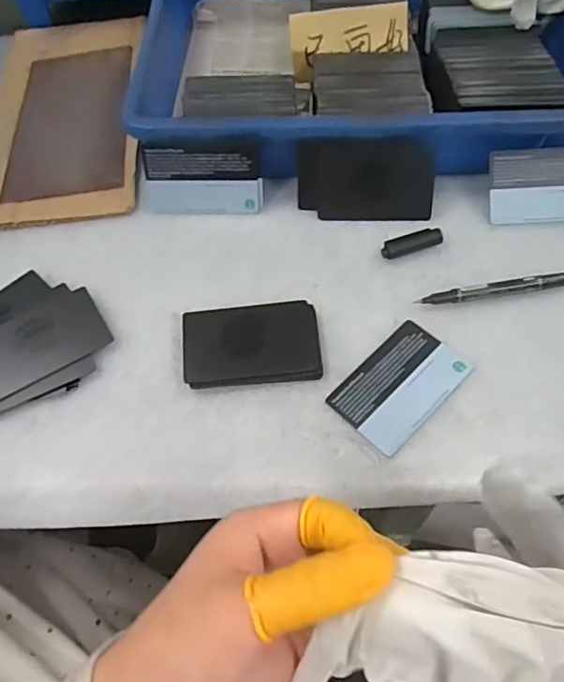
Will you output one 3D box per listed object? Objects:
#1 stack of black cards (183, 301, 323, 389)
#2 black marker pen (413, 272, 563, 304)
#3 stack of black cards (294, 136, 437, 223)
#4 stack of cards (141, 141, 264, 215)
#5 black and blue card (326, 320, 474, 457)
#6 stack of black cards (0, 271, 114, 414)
[{"bbox_3d":[-0.020,0.002,0.361,0.088,0.009,0.056,-6,61,-1],"label":"stack of black cards"},{"bbox_3d":[0.156,-0.036,0.378,0.122,0.010,0.010,-9,61,-2],"label":"black marker pen"},{"bbox_3d":[0.063,-0.121,0.410,0.100,0.061,0.007,1,33,2],"label":"stack of black cards"},{"bbox_3d":[-0.060,-0.124,0.416,0.089,0.055,0.010,0,38,1],"label":"stack of cards"},{"bbox_3d":[0.075,0.026,0.346,0.084,0.004,0.054,-42,67,-18],"label":"black and blue card"},{"bbox_3d":[-0.179,0.000,0.368,0.114,0.007,0.095,-21,63,-9],"label":"stack of black cards"}]

